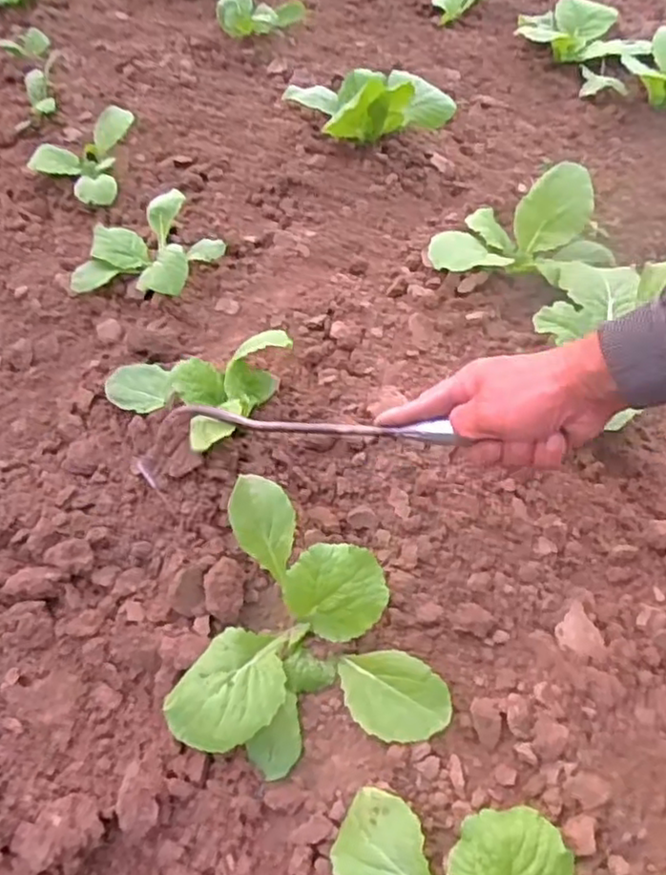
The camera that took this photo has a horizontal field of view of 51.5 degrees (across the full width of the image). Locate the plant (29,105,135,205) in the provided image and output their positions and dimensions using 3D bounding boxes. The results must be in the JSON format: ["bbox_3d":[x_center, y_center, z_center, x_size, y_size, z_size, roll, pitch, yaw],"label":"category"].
[{"bbox_3d":[-0.350,-0.385,0.957,0.124,0.060,0.172,0,51,3],"label":"plant"}]

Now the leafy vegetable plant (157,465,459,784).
[{"bbox_3d":[-0.008,0.137,0.477,0.182,0.084,0.173,13,53,13],"label":"leafy vegetable plant"}]

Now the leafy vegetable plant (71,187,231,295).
[{"bbox_3d":[-0.206,-0.211,0.799,0.146,0.065,0.152,19,55,18],"label":"leafy vegetable plant"}]

